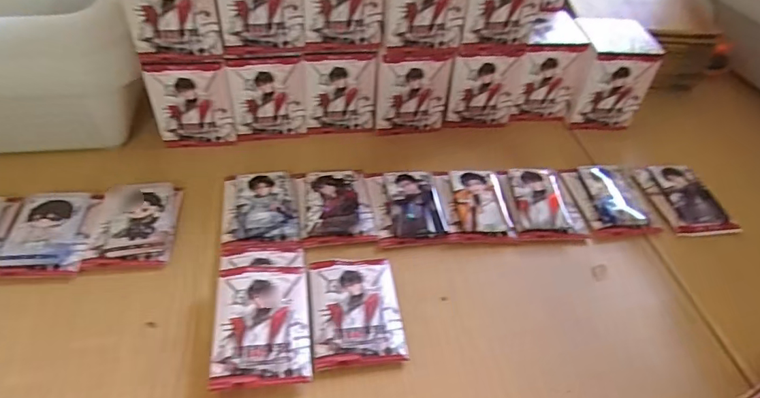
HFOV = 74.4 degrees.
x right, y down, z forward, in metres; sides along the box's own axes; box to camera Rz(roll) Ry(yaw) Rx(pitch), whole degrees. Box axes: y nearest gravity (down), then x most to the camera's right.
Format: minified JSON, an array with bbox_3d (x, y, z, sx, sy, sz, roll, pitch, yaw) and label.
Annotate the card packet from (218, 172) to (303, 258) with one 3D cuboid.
[{"bbox_3d":[-0.119,0.013,0.494,0.073,0.019,0.100,-5,46,-12],"label":"card packet"}]

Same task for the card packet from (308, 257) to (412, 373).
[{"bbox_3d":[-0.020,0.093,0.426,0.074,0.011,0.101,-3,46,-9],"label":"card packet"}]

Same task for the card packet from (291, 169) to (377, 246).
[{"bbox_3d":[-0.046,0.004,0.508,0.074,0.018,0.095,-4,46,-11],"label":"card packet"}]

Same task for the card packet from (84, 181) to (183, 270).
[{"bbox_3d":[-0.235,0.024,0.473,0.081,0.020,0.091,1,45,-6],"label":"card packet"}]

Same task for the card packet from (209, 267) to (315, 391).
[{"bbox_3d":[-0.094,0.097,0.400,0.074,0.007,0.101,-1,49,-11],"label":"card packet"}]

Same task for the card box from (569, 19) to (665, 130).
[{"bbox_3d":[0.283,-0.158,0.632,0.082,0.107,0.086,4,45,-3],"label":"card box"}]

